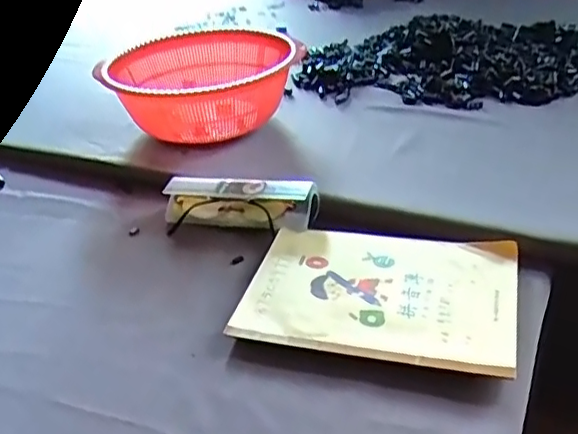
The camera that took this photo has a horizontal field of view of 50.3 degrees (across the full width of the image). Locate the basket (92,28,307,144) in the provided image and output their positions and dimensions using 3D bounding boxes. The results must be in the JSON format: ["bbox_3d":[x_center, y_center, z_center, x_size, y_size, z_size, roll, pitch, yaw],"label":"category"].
[{"bbox_3d":[-0.113,-0.156,0.767,0.206,0.094,0.212,22,42,37],"label":"basket"}]

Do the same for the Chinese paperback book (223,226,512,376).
[{"bbox_3d":[0.069,0.059,0.486,0.204,0.018,0.139,5,34,17],"label":"Chinese paperback book"}]

